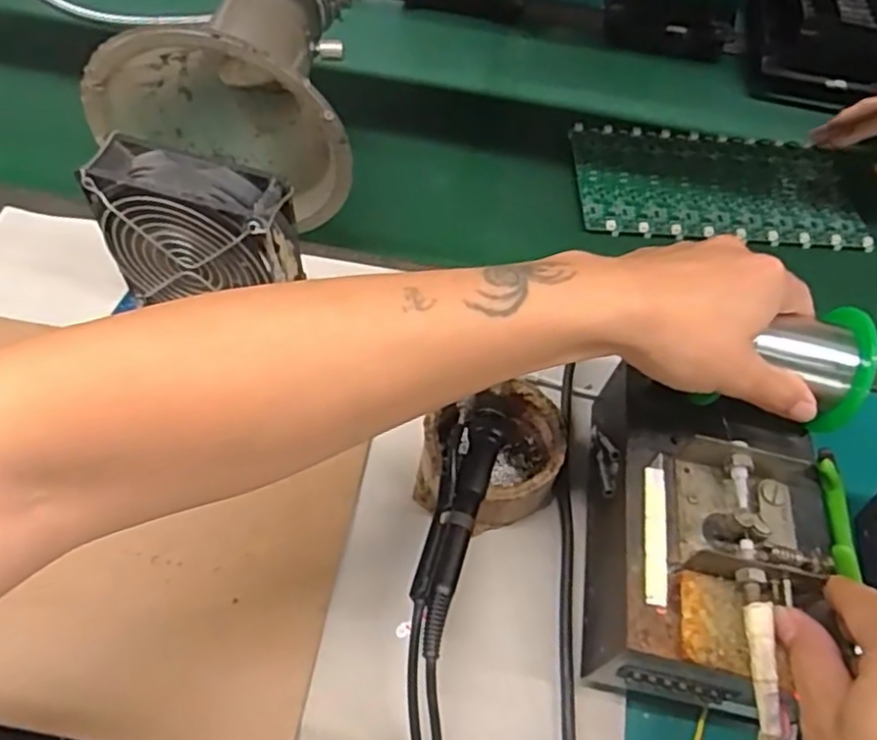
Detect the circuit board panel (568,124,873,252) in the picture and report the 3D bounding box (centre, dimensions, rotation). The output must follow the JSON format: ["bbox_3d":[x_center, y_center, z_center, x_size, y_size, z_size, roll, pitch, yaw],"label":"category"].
[{"bbox_3d":[0.244,-0.169,0.609,0.239,0.007,0.140,2,57,-3],"label":"circuit board panel"}]

